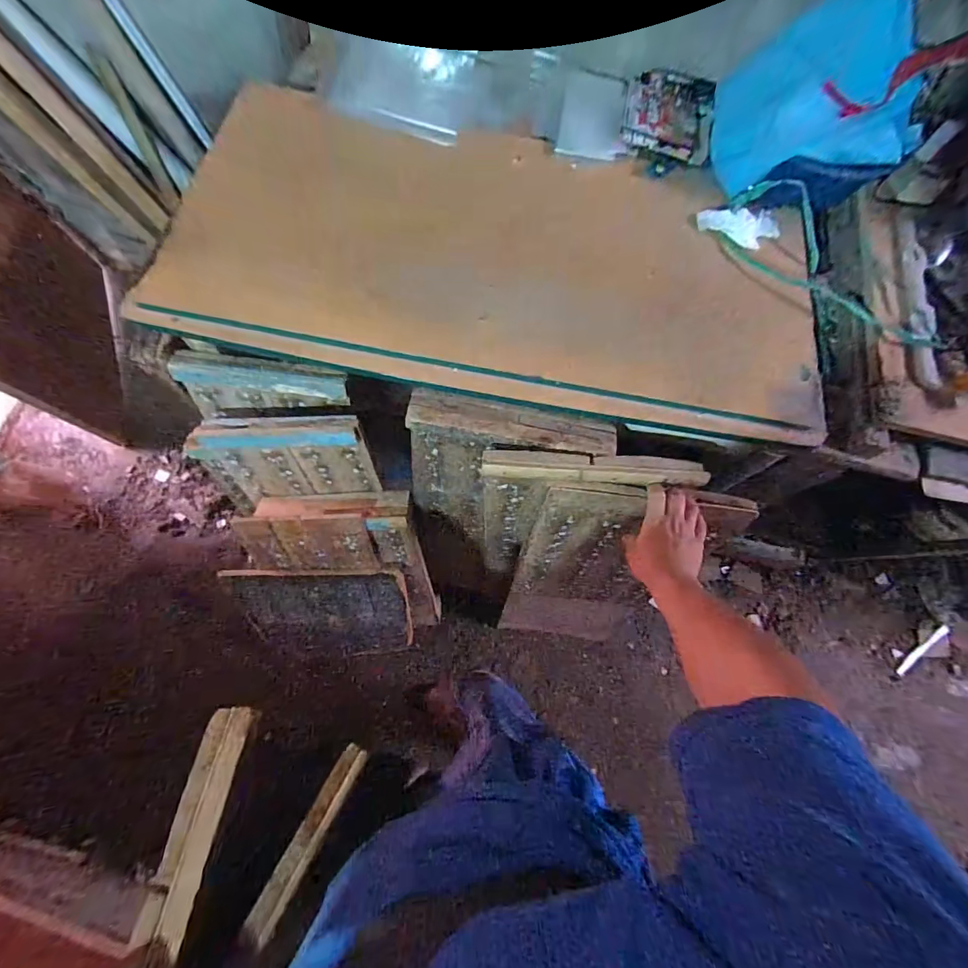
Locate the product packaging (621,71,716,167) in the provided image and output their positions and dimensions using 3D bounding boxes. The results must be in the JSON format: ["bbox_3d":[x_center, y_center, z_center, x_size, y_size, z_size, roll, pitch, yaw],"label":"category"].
[{"bbox_3d":[0.337,-0.674,0.789,0.162,0.021,0.195,10,74,2],"label":"product packaging"}]

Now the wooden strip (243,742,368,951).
[{"bbox_3d":[-0.171,0.347,0.432,0.025,0.008,0.161,27,60,6],"label":"wooden strip"}]

